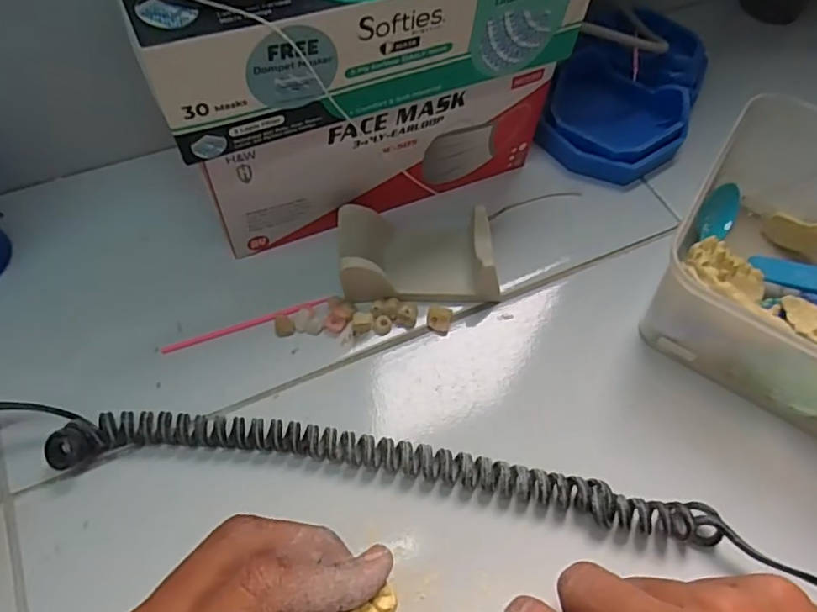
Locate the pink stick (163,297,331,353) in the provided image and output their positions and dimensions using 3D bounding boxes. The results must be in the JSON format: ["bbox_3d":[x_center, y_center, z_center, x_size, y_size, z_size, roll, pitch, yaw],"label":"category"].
[{"bbox_3d":[-0.084,0.009,0.312,0.089,0.006,0.004,-20,64,-14],"label":"pink stick"}]

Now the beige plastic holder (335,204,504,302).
[{"bbox_3d":[0.006,-0.031,0.331,0.090,0.028,0.050,-2,59,-5],"label":"beige plastic holder"}]

